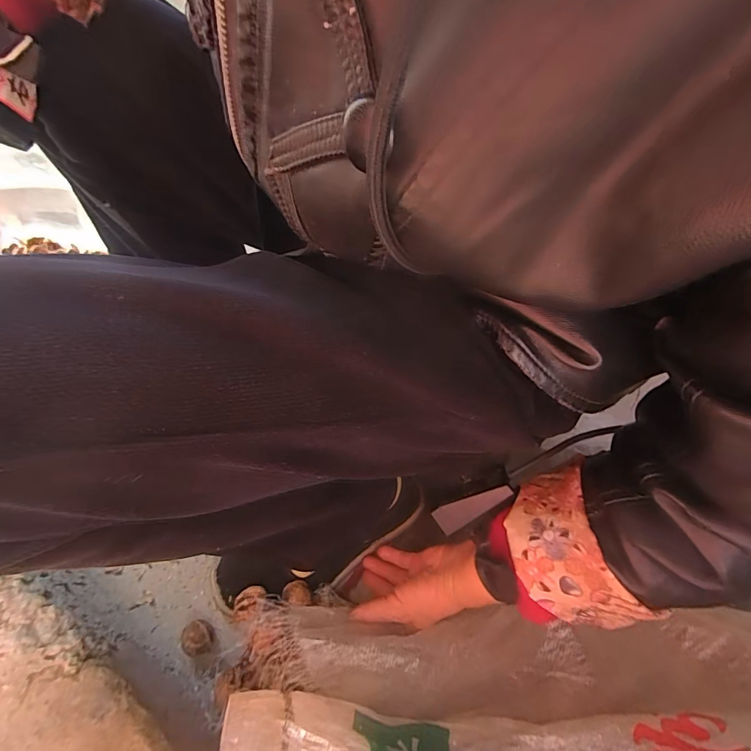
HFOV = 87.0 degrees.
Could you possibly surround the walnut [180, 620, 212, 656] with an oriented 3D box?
[{"bbox_3d":[-0.169,0.252,0.379,0.025,0.031,0.029,10,56,4],"label":"walnut"}]

